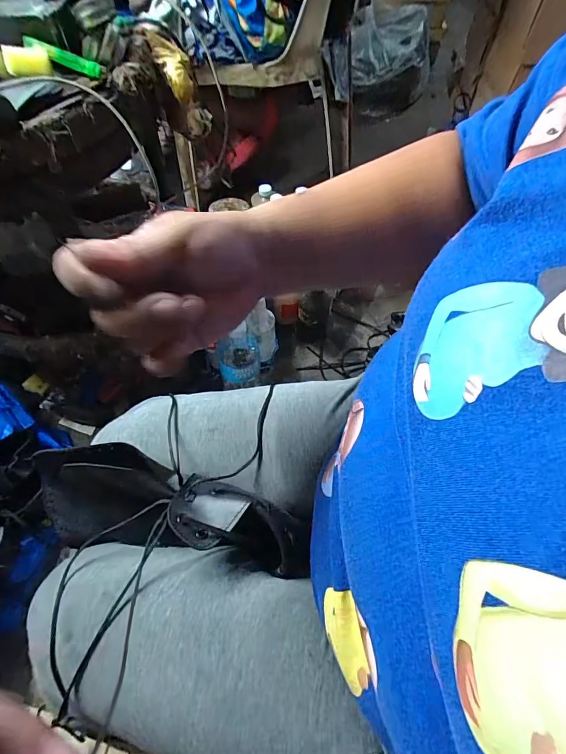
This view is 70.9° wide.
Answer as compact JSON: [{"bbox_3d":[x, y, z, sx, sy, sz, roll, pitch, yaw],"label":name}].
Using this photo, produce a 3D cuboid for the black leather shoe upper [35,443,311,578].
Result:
[{"bbox_3d":[-0.085,0.108,0.317,0.213,0.072,0.065,12,61,2],"label":"black leather shoe upper"}]

